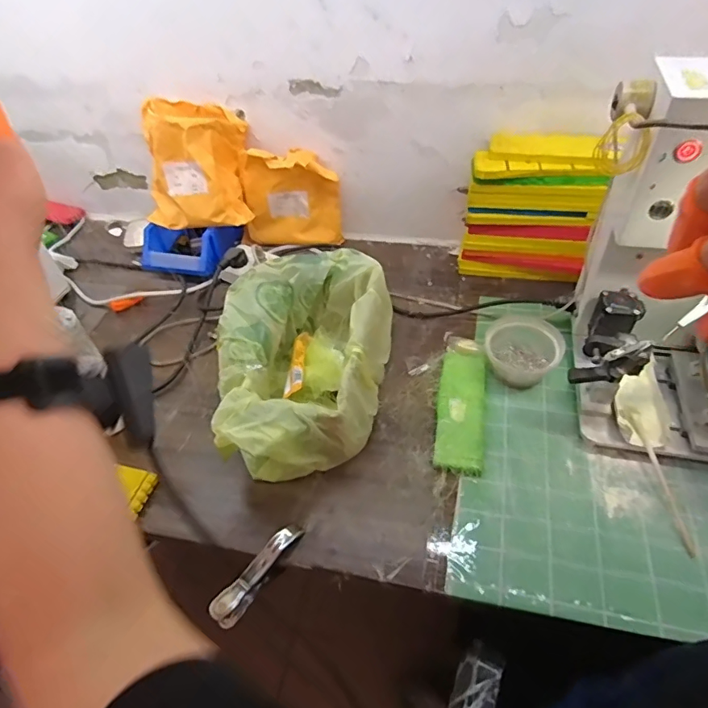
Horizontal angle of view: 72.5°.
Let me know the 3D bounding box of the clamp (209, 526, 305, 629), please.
[{"bbox_3d":[-0.100,0.232,0.511,0.023,0.033,0.115,31,56,28],"label":"clamp"}]

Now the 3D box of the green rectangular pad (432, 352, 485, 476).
[{"bbox_3d":[0.138,0.067,0.620,0.057,0.024,0.179,7,48,10],"label":"green rectangular pad"}]

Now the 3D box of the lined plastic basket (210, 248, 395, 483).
[{"bbox_3d":[-0.066,0.007,0.613,0.200,0.124,0.308,5,48,8],"label":"lined plastic basket"}]

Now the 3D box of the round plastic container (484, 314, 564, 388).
[{"bbox_3d":[0.223,-0.007,0.640,0.095,0.045,0.099,34,58,30],"label":"round plastic container"}]

